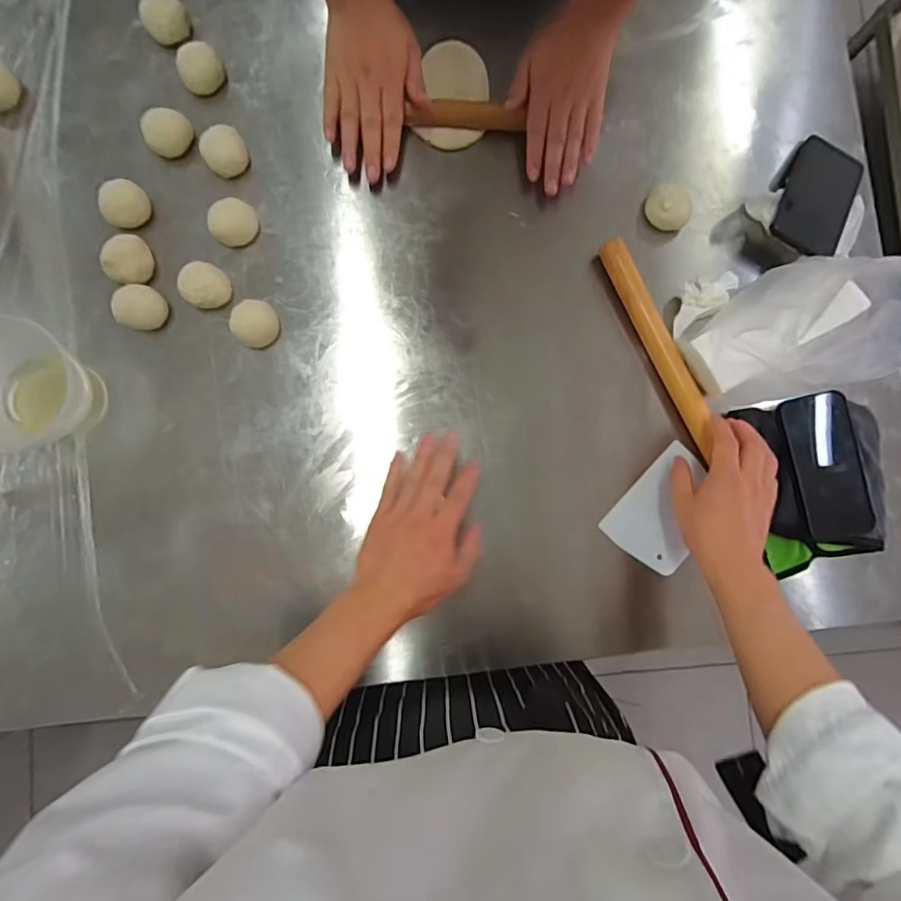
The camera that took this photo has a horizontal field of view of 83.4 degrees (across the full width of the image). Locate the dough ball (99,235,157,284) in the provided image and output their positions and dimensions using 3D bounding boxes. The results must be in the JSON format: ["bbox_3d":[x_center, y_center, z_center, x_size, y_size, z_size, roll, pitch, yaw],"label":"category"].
[{"bbox_3d":[-0.328,-0.193,0.521,0.040,0.034,0.048,38,84,0],"label":"dough ball"}]

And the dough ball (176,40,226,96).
[{"bbox_3d":[-0.267,-0.410,0.543,0.045,0.025,0.041,0,86,-4],"label":"dough ball"}]

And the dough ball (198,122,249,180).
[{"bbox_3d":[-0.237,-0.313,0.534,0.045,0.034,0.037,-32,88,-6],"label":"dough ball"}]

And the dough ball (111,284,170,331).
[{"bbox_3d":[-0.314,-0.144,0.517,0.050,0.032,0.045,28,84,-1],"label":"dough ball"}]

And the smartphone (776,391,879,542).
[{"bbox_3d":[0.397,0.018,0.530,0.078,0.014,0.156,-16,92,-7],"label":"smartphone"}]

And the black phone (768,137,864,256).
[{"bbox_3d":[0.409,-0.277,0.561,0.076,0.013,0.151,27,76,3],"label":"black phone"}]

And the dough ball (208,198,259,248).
[{"bbox_3d":[-0.227,-0.237,0.532,0.043,0.030,0.043,0,86,-4],"label":"dough ball"}]

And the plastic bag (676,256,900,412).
[{"bbox_3d":[0.360,-0.130,0.493,0.218,0.124,0.120,-27,87,-6],"label":"plastic bag"}]

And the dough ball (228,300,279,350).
[{"bbox_3d":[-0.201,-0.131,0.524,0.043,0.026,0.047,0,86,-4],"label":"dough ball"}]

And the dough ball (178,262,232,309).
[{"bbox_3d":[-0.254,-0.171,0.522,0.045,0.035,0.044,0,85,-4],"label":"dough ball"}]

